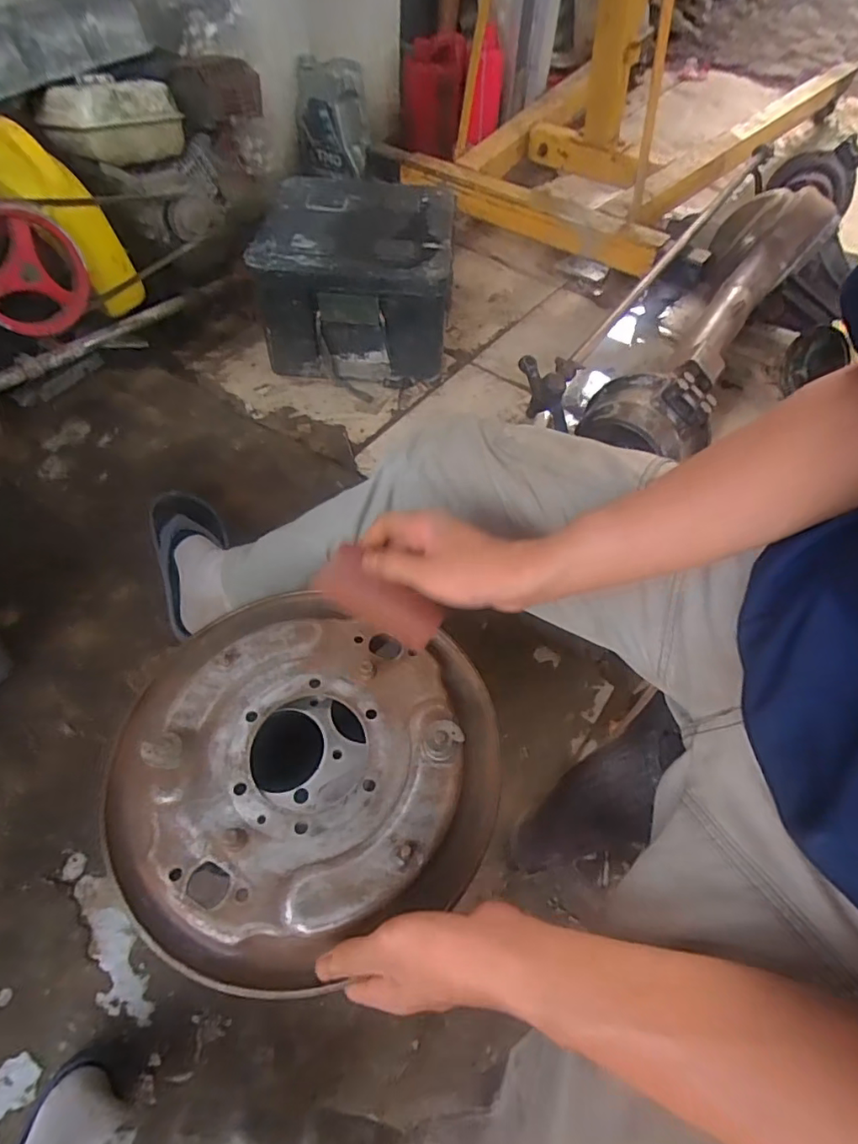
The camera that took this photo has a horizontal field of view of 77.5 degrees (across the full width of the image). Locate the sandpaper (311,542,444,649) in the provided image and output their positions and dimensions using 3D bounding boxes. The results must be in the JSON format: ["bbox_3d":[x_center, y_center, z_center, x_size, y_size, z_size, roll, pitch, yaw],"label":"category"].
[{"bbox_3d":[-0.040,0.020,0.418,0.102,0.048,0.011,31,24,2],"label":"sandpaper"}]

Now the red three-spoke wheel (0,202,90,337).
[{"bbox_3d":[-0.637,-0.470,0.851,0.049,0.197,0.184,20,58,12],"label":"red three-spoke wheel"}]

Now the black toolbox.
[{"bbox_3d":[-0.140,-0.603,1.127,0.354,0.243,0.350,3,56,-1],"label":"black toolbox"}]

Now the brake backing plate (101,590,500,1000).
[{"bbox_3d":[-0.098,0.151,0.422,0.288,0.036,0.279,2,56,-2],"label":"brake backing plate"}]

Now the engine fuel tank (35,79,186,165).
[{"bbox_3d":[-0.528,-0.761,0.904,0.218,0.097,0.082,-27,62,-20],"label":"engine fuel tank"}]

